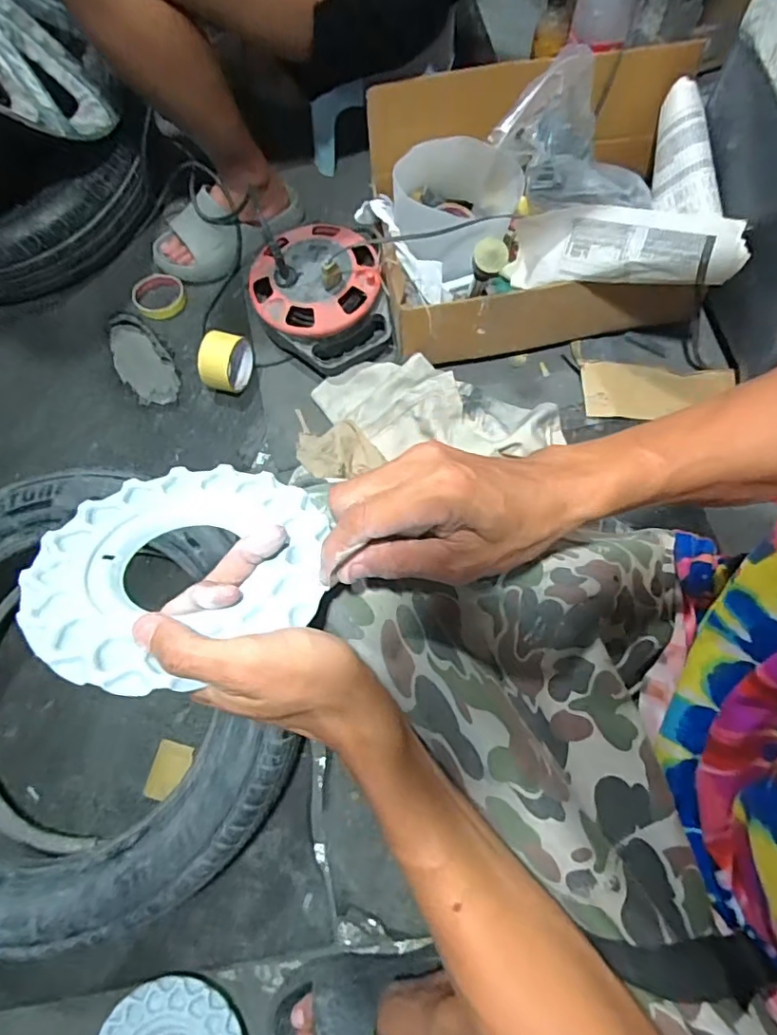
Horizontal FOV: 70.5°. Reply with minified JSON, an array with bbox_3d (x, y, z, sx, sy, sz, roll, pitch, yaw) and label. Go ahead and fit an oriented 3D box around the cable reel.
[{"bbox_3d":[-0.109,-0.343,0.863,0.199,0.111,0.224,-16,71,-7],"label":"cable reel"}]

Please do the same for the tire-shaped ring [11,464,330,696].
[{"bbox_3d":[-0.118,0.023,0.318,0.162,0.009,0.153,1,42,-1],"label":"tire-shaped ring"}]

